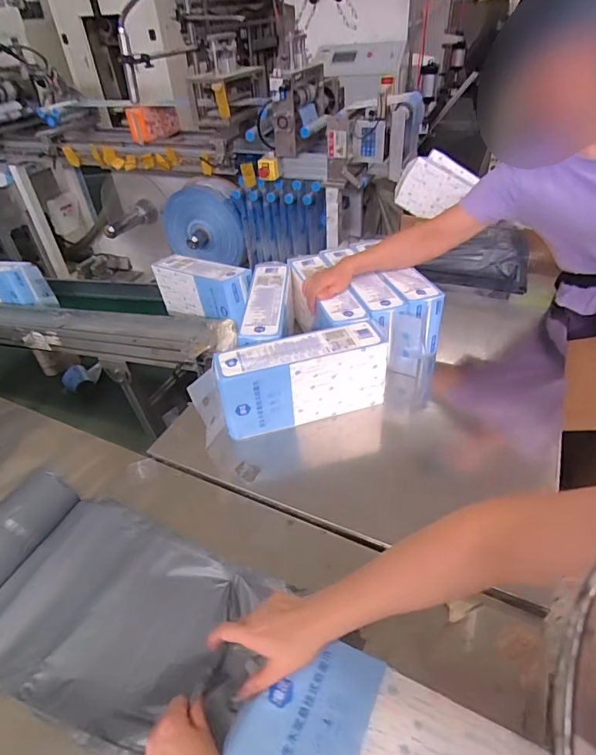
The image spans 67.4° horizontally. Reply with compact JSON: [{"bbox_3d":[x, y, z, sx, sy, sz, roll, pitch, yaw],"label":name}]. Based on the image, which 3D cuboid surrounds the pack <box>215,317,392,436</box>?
[{"bbox_3d":[0.011,0.004,0.886,0.326,0.158,0.103,-14,41,-10],"label":"pack"}]

